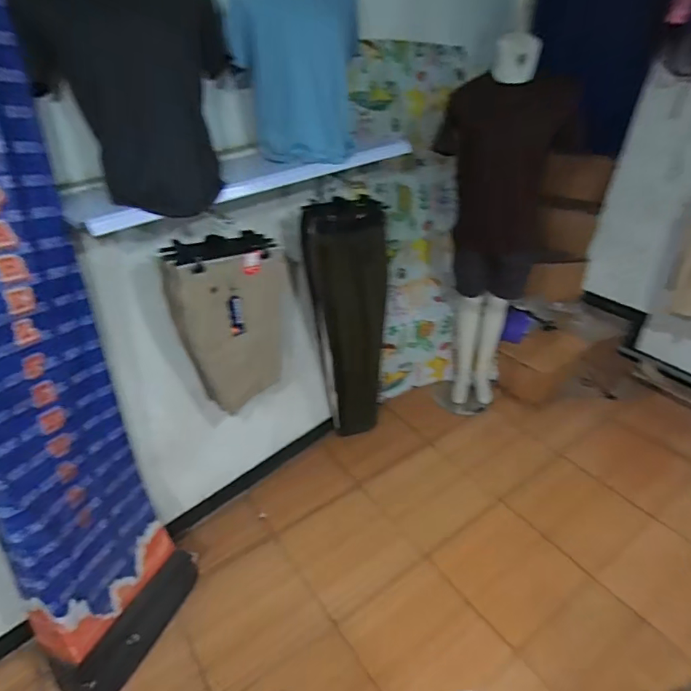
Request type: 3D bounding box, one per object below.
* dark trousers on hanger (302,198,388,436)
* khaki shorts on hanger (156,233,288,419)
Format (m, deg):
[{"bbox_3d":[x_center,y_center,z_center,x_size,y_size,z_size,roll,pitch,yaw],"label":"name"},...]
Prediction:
[{"bbox_3d":[0.014,-0.071,1.948,0.309,1.001,0.161,-14,26,-21],"label":"dark trousers on hanger"},{"bbox_3d":[-0.358,-0.080,1.615,0.119,0.609,0.384,25,45,38],"label":"khaki shorts on hanger"}]

